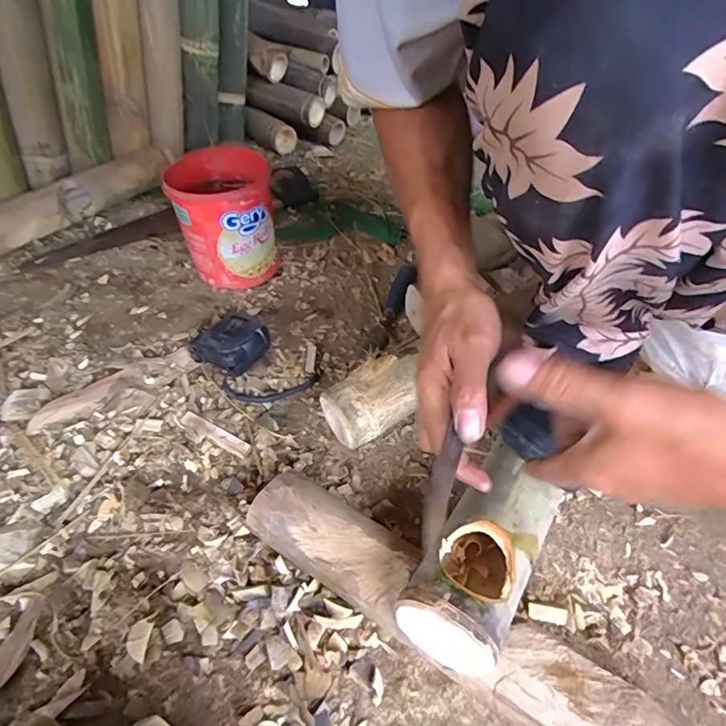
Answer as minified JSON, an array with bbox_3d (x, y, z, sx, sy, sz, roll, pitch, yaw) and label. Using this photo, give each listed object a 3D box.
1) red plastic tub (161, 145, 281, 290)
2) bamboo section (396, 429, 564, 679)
[{"bbox_3d":[-0.200,-0.207,0.685,0.127,0.160,0.129,2,47,-2],"label":"red plastic tub"},{"bbox_3d":[0.098,0.158,0.372,0.073,0.076,0.155,33,50,25],"label":"bamboo section"}]

